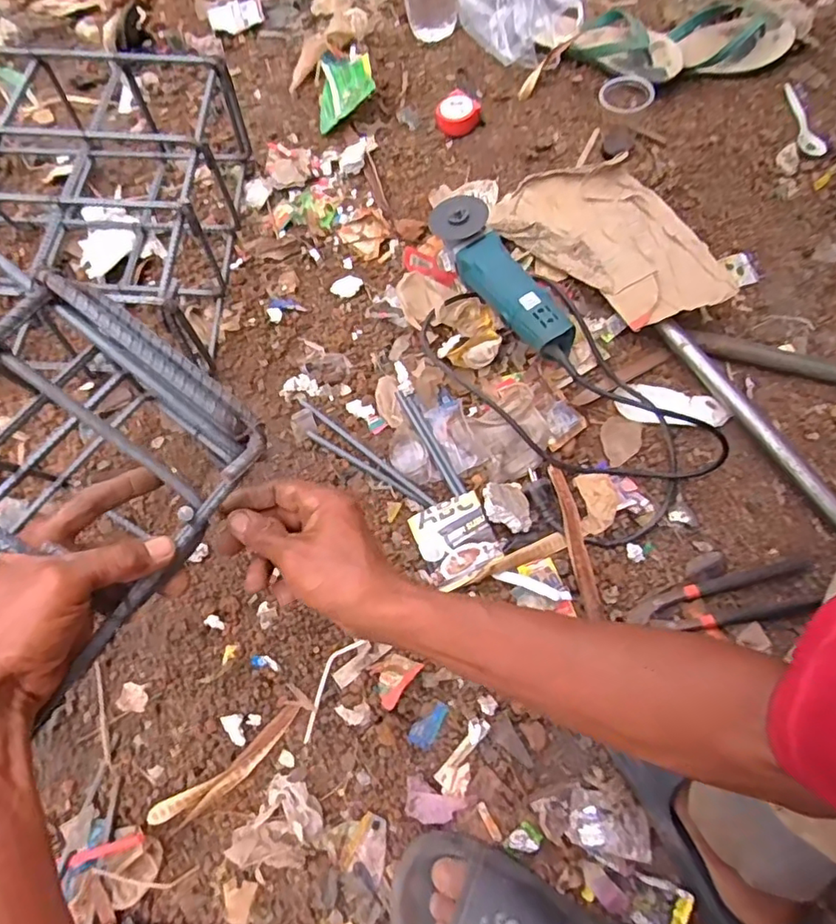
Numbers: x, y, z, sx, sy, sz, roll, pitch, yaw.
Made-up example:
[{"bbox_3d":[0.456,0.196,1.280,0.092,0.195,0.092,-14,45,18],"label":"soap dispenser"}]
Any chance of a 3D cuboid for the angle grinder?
[{"bbox_3d":[0.114,-0.226,0.749,0.070,0.081,0.272,-32,70,-9],"label":"angle grinder"}]

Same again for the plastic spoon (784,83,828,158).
[{"bbox_3d":[0.579,-0.514,0.869,0.035,0.012,0.137,-3,69,0],"label":"plastic spoon"}]

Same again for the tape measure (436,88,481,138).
[{"bbox_3d":[0.061,-0.536,0.896,0.062,0.035,0.069,-21,69,-5],"label":"tape measure"}]

